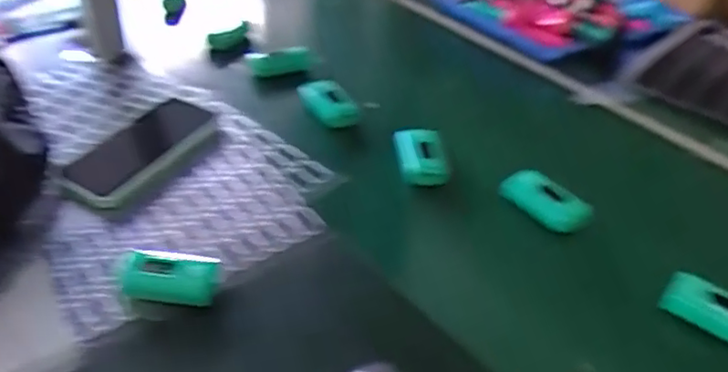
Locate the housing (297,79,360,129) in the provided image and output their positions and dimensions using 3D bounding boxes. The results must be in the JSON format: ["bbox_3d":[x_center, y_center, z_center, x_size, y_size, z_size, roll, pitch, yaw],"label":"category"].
[{"bbox_3d":[-0.039,-0.088,0.691,0.042,0.024,0.071,-18,44,-24],"label":"housing"}]

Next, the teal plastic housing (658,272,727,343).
[{"bbox_3d":[0.266,0.096,0.482,0.078,0.023,0.034,23,43,23],"label":"teal plastic housing"}]

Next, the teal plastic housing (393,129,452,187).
[{"bbox_3d":[0.055,-0.028,0.616,0.046,0.027,0.056,-3,39,-7],"label":"teal plastic housing"}]

